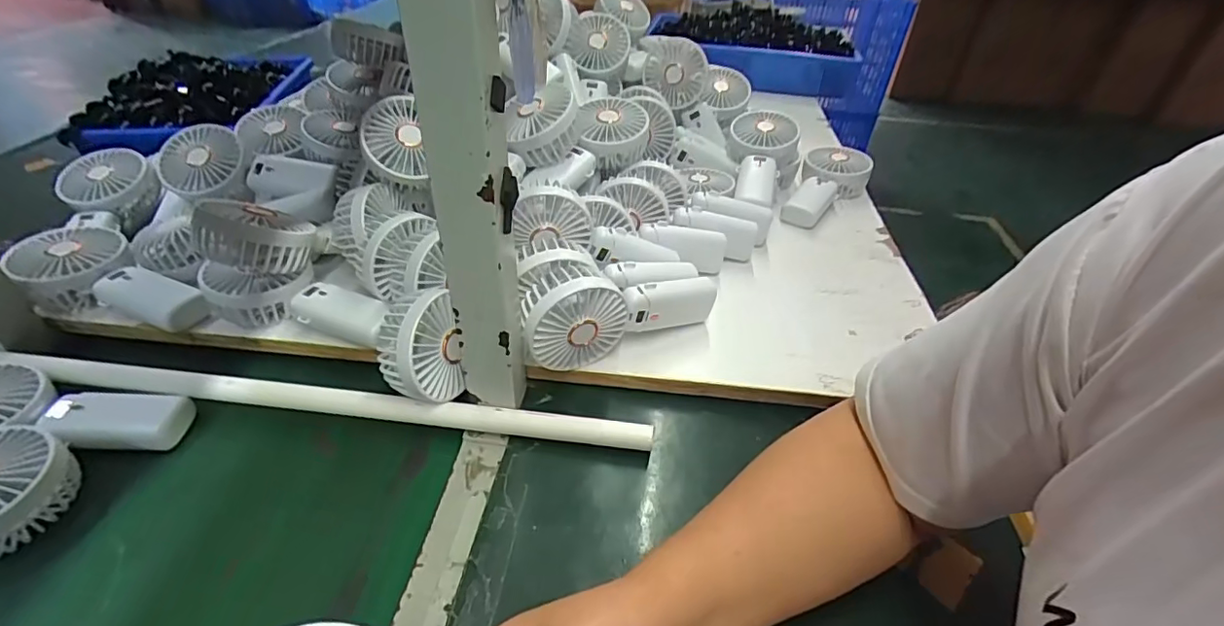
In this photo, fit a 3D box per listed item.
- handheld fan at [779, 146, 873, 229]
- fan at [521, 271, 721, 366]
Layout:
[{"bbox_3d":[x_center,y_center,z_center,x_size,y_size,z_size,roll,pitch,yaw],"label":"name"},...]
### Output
[{"bbox_3d":[0.282,-0.165,0.725,0.086,0.046,0.170,21,43,19],"label":"handheld fan"},{"bbox_3d":[0.010,-0.008,0.482,0.184,0.088,0.045,-19,45,-24],"label":"fan"}]

